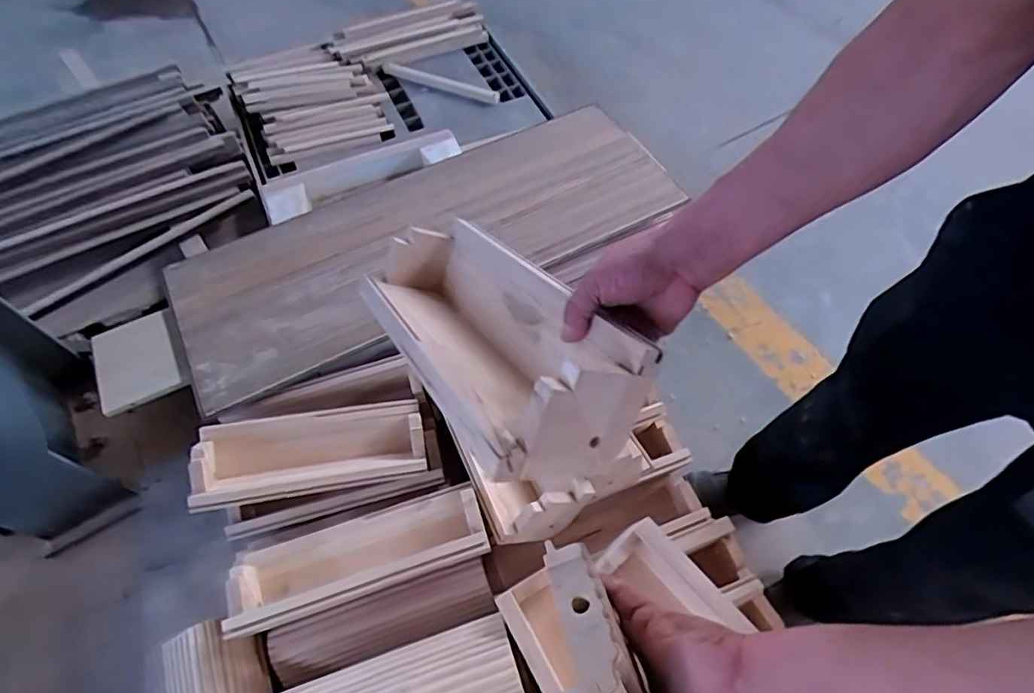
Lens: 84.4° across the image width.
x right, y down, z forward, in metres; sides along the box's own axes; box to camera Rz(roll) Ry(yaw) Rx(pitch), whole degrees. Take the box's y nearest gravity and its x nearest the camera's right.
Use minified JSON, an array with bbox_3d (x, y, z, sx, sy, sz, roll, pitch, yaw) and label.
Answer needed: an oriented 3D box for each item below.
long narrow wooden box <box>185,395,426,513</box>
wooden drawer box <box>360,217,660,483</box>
[{"bbox_3d":[-0.348,0.179,0.978,0.368,0.063,0.150,-7,58,-18],"label":"long narrow wooden box"},{"bbox_3d":[-0.040,-0.024,0.558,0.150,0.078,0.362,-27,38,-14],"label":"wooden drawer box"}]

